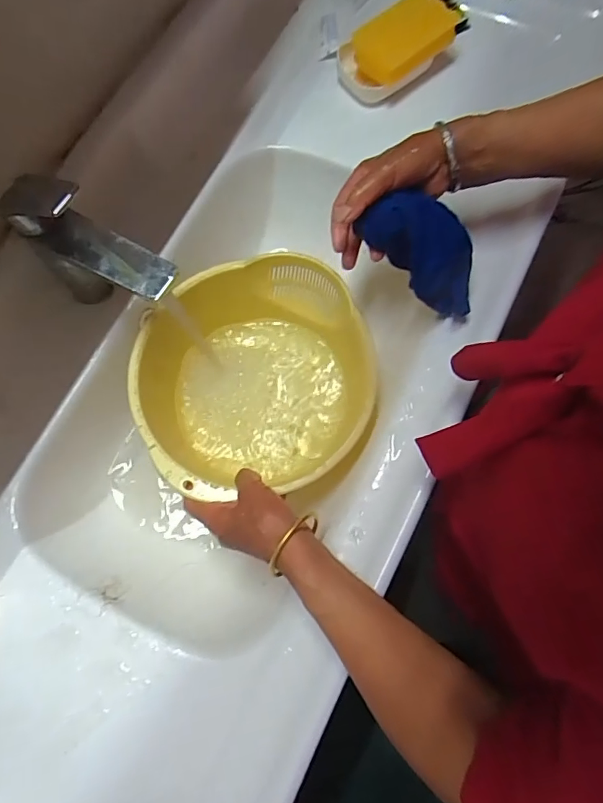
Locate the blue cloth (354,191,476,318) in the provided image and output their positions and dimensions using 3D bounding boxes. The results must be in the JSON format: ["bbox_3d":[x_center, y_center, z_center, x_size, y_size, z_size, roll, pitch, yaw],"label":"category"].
[{"bbox_3d":[0.115,-0.135,0.469,0.055,0.091,0.111,-41,76,-10],"label":"blue cloth"}]

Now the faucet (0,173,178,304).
[{"bbox_3d":[-0.171,-0.114,0.472,0.151,0.120,0.040,26,76,9],"label":"faucet"}]

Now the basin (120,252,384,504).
[{"bbox_3d":[-0.048,-0.022,0.542,0.235,0.111,0.214,-1,73,2],"label":"basin"}]

